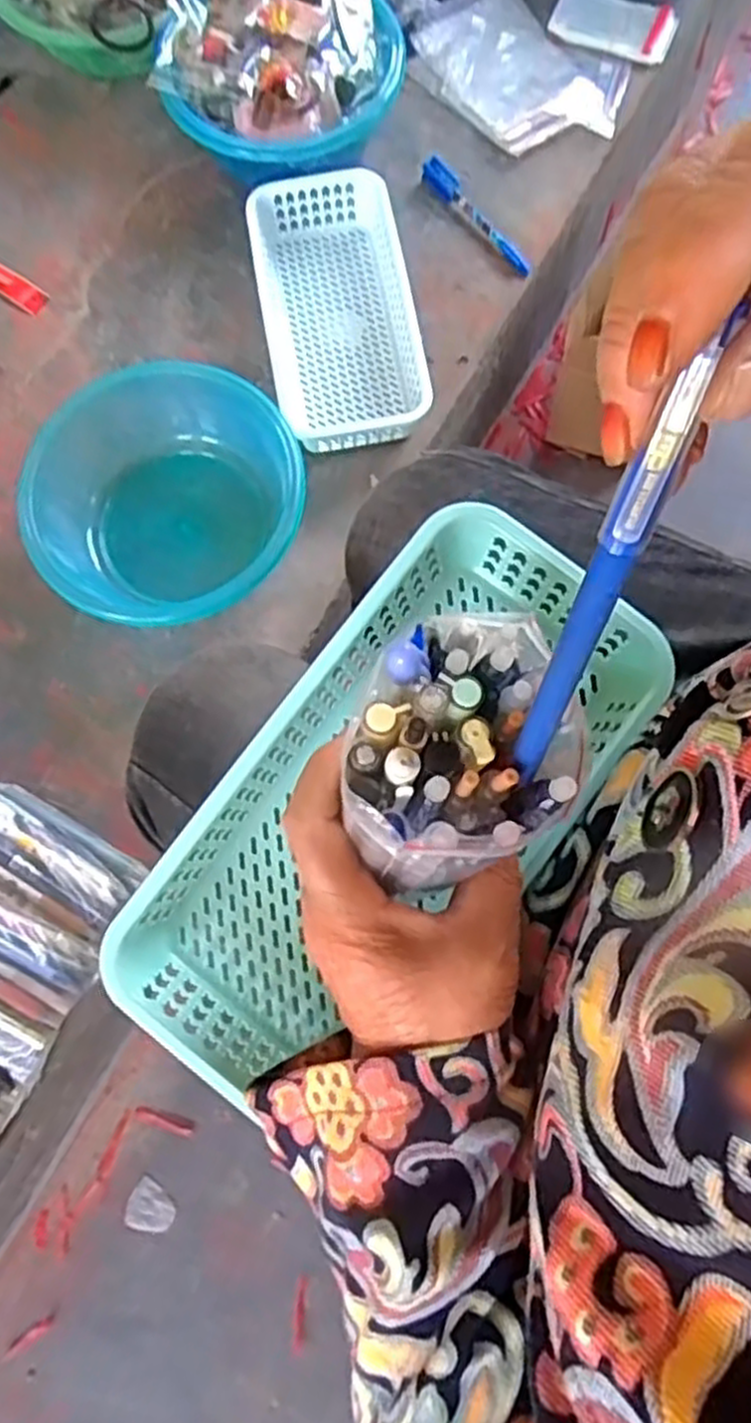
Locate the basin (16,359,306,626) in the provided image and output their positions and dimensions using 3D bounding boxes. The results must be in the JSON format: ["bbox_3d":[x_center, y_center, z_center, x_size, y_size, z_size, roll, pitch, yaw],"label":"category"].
[{"bbox_3d":[-0.172,-0.169,0.663,0.201,0.082,0.213,-1,74,3],"label":"basin"}]

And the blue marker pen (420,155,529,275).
[{"bbox_3d":[0.098,-0.473,0.756,0.023,0.018,0.148,-39,75,-7],"label":"blue marker pen"}]

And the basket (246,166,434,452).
[{"bbox_3d":[-0.030,-0.360,0.722,0.141,0.051,0.263,-12,74,0],"label":"basket"}]

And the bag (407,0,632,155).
[{"bbox_3d":[0.146,-0.651,0.803,0.153,0.017,0.217,-43,77,-10],"label":"bag"}]

